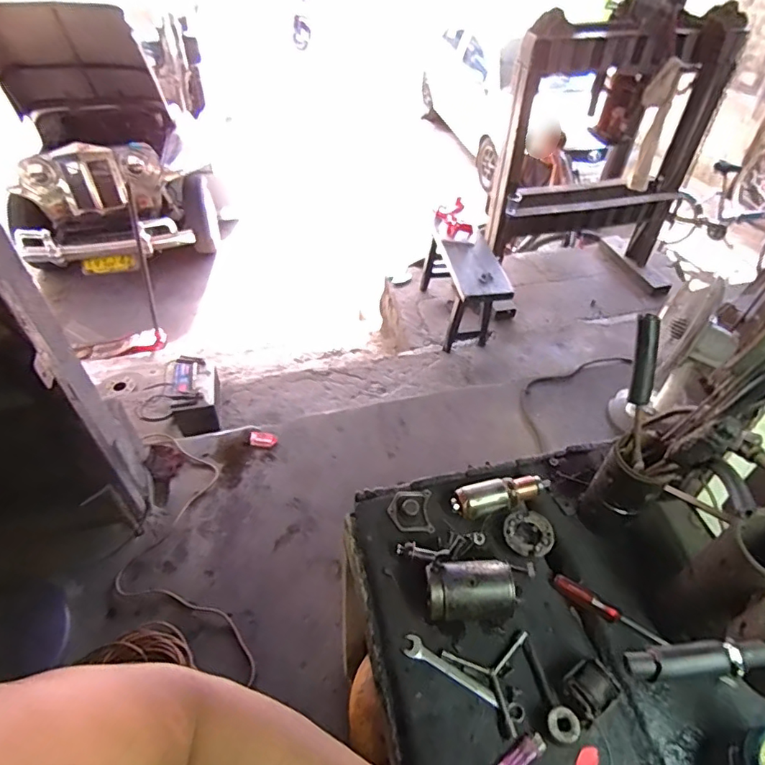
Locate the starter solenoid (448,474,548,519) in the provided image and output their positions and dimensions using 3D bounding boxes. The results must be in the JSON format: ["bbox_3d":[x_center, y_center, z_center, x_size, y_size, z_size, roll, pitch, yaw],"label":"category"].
[{"bbox_3d":[0.192,0.180,0.825,0.164,0.042,0.051,-12,48,-13],"label":"starter solenoid"}]

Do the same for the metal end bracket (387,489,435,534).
[{"bbox_3d":[0.046,0.203,0.829,0.069,0.021,0.073,1,46,0],"label":"metal end bracket"}]

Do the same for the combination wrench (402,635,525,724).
[{"bbox_3d":[0.102,0.385,0.668,0.166,0.007,0.025,25,51,21],"label":"combination wrench"}]

